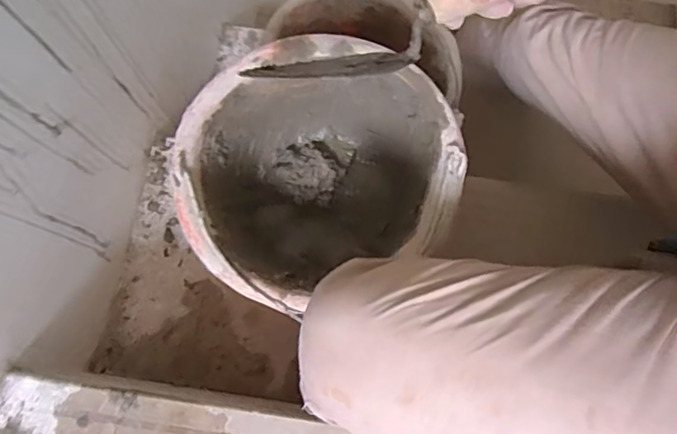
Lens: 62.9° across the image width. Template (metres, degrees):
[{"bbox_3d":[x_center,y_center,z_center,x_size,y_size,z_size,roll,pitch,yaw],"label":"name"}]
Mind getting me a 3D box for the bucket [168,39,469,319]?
[{"bbox_3d":[-0.019,-0.032,0.568,0.256,0.159,0.237,-28,76,-6],"label":"bucket"}]

